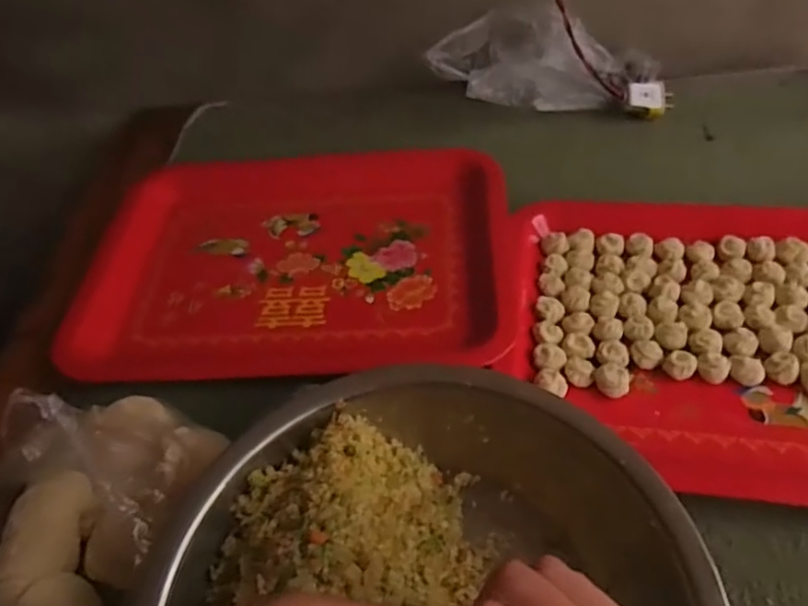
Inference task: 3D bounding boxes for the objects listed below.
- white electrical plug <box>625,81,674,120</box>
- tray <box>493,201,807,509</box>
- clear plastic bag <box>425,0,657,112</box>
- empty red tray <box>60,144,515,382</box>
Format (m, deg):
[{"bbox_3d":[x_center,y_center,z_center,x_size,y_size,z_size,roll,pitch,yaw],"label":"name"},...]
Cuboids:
[{"bbox_3d":[0.266,-0.222,0.673,0.046,0.025,0.038,12,51,16],"label":"white electrical plug"},{"bbox_3d":[0.263,0.019,0.465,0.354,0.023,0.265,7,49,11],"label":"tray"},{"bbox_3d":[0.150,-0.260,0.680,0.244,0.108,0.091,-3,48,2],"label":"clear plastic bag"},{"bbox_3d":[-0.092,-0.046,0.558,0.364,0.031,0.260,-2,48,3],"label":"empty red tray"}]

